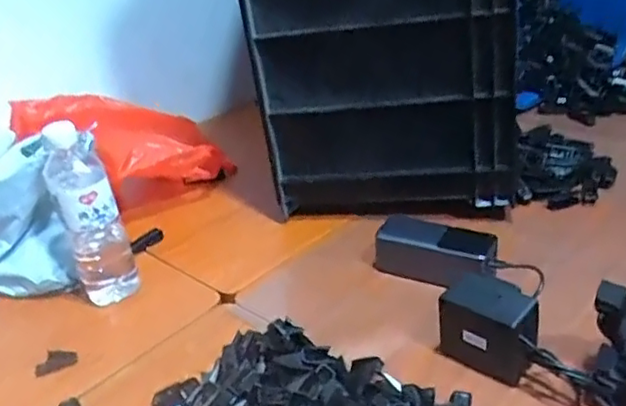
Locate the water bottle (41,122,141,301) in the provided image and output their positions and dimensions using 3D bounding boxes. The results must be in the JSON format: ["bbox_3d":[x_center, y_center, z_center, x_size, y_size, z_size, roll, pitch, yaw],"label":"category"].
[{"bbox_3d":[-0.245,0.016,0.686,0.064,0.201,0.053,-16,30,-19],"label":"water bottle"}]

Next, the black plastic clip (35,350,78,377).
[{"bbox_3d":[-0.261,0.159,0.629,0.040,0.010,0.023,-19,31,-23],"label":"black plastic clip"}]

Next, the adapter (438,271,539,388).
[{"bbox_3d":[0.162,0.113,0.564,0.088,0.074,0.051,14,34,33],"label":"adapter"}]

